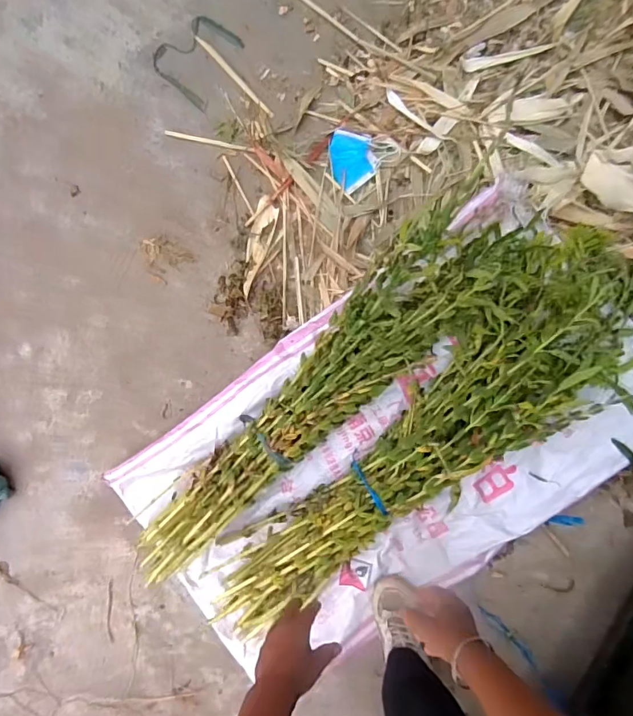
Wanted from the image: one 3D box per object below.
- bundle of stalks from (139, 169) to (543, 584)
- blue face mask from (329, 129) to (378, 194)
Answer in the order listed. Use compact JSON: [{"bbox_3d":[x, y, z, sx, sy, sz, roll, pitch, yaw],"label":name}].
[{"bbox_3d":[0.016,0.055,0.861,0.972,0.240,0.188,-43,83,2],"label":"bundle of stalks"},{"bbox_3d":[0.078,-0.441,1.004,0.096,0.009,0.135,-18,84,5],"label":"blue face mask"}]

